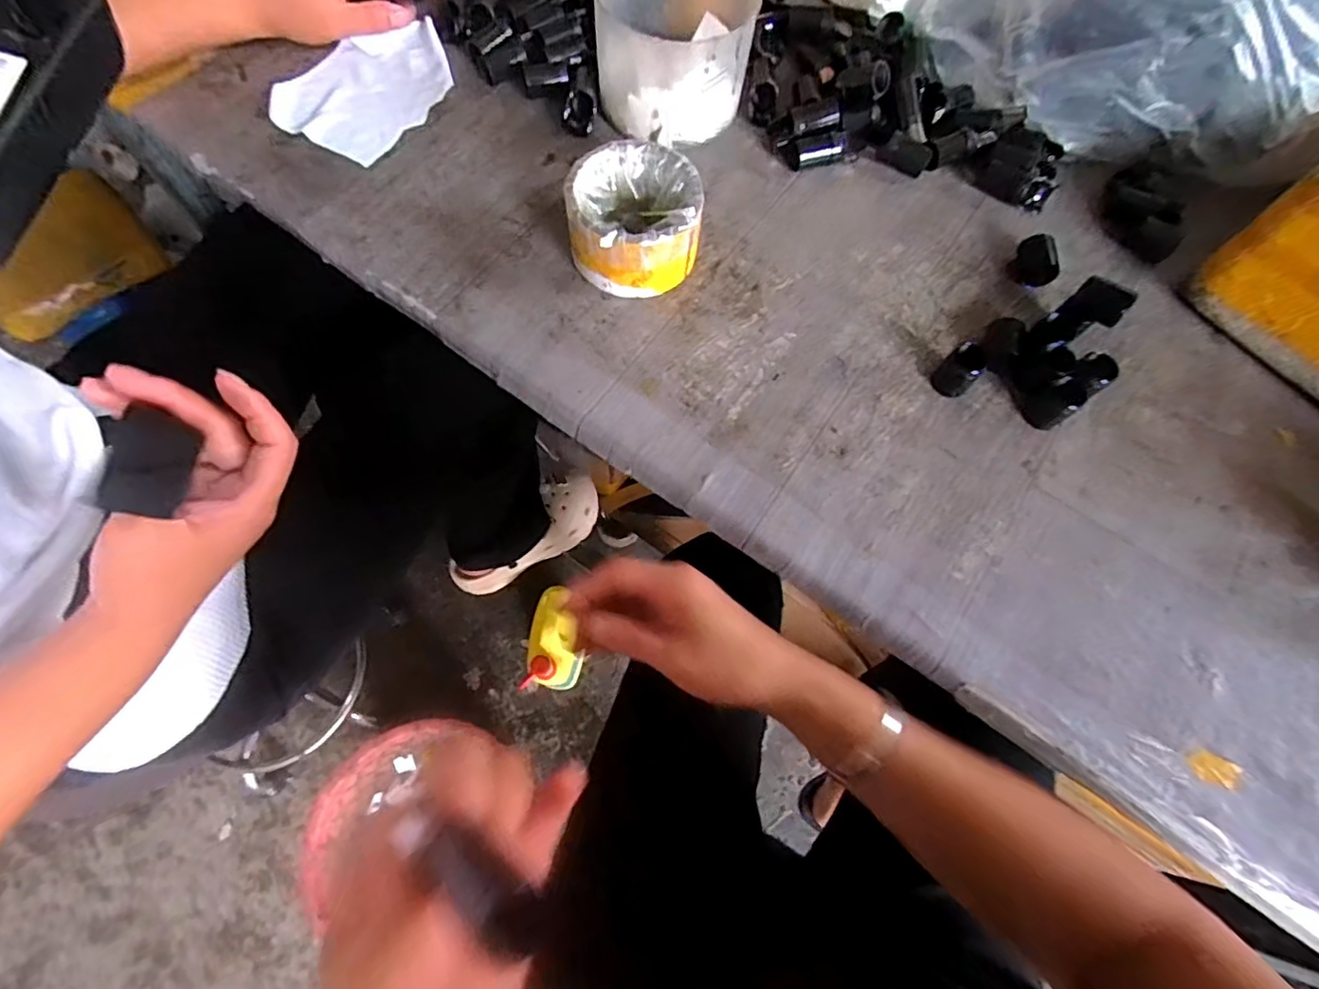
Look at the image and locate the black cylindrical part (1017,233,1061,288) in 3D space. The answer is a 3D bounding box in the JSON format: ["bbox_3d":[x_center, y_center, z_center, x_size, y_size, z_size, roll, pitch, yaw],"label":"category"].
[{"bbox_3d":[0.265,-0.166,0.407,0.019,0.022,0.035,-4,69,-5],"label":"black cylindrical part"}]

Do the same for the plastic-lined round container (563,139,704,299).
[{"bbox_3d":[-0.016,-0.180,0.382,0.082,0.050,0.085,1,69,-3],"label":"plastic-lined round container"}]

